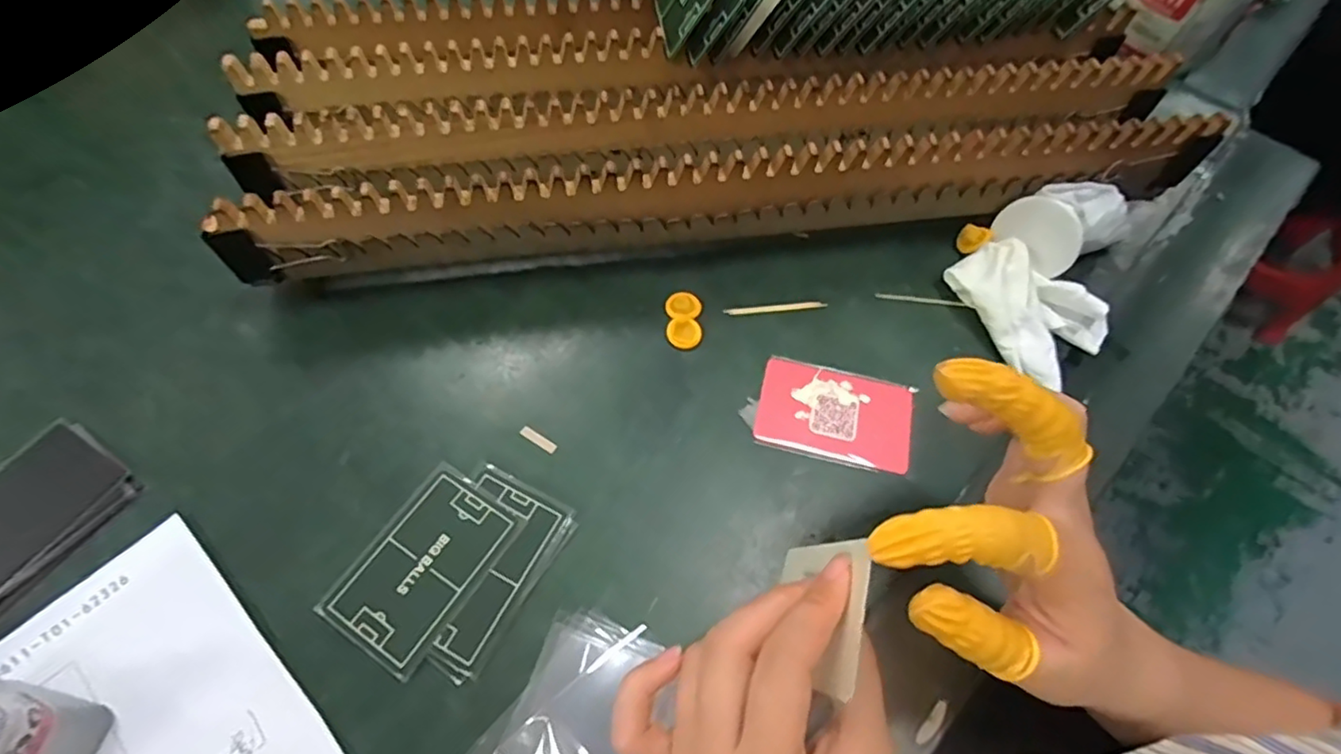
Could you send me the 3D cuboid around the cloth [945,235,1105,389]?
[{"bbox_3d":[0.219,-0.045,0.379,0.068,0.033,0.089,-34,68,-19],"label":"cloth"}]

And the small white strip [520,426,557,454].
[{"bbox_3d":[-0.073,0.034,0.340,0.023,0.004,0.006,30,66,12],"label":"small white strip"}]

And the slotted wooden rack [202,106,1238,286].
[{"bbox_3d":[0.039,-0.120,0.379,0.566,0.081,0.061,-7,62,-6],"label":"slotted wooden rack"}]

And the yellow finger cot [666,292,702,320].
[{"bbox_3d":[0.008,-0.044,0.381,0.021,0.004,0.021,1,62,-2],"label":"yellow finger cot"}]

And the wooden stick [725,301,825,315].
[{"bbox_3d":[0.066,-0.043,0.387,0.064,0.004,0.005,-5,64,-6],"label":"wooden stick"}]

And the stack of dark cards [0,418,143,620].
[{"bbox_3d":[-0.323,0.072,0.310,0.067,0.007,0.091,28,64,12],"label":"stack of dark cards"}]

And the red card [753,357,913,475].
[{"bbox_3d":[0.094,0.020,0.355,0.085,0.004,0.054,14,62,5],"label":"red card"}]

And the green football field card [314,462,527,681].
[{"bbox_3d":[-0.120,0.091,0.304,0.056,0.004,0.087,30,64,13],"label":"green football field card"}]

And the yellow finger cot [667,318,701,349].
[{"bbox_3d":[0.008,-0.026,0.374,0.020,0.005,0.019,1,62,-2],"label":"yellow finger cot"}]

